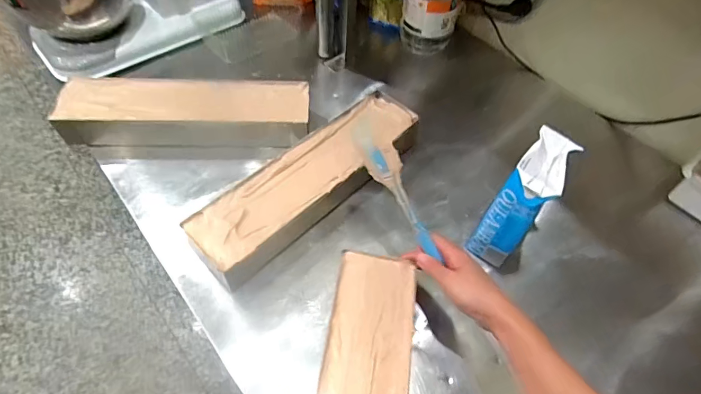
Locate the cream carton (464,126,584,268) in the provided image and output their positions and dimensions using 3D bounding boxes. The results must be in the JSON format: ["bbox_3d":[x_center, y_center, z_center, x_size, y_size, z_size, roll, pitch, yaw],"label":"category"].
[{"bbox_3d":[0.227,0.011,0.551,0.062,0.188,0.102,37,61,21],"label":"cream carton"}]

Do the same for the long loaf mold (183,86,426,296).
[{"bbox_3d":[-0.051,-0.029,0.643,0.124,0.063,0.411,40,61,23],"label":"long loaf mold"}]

